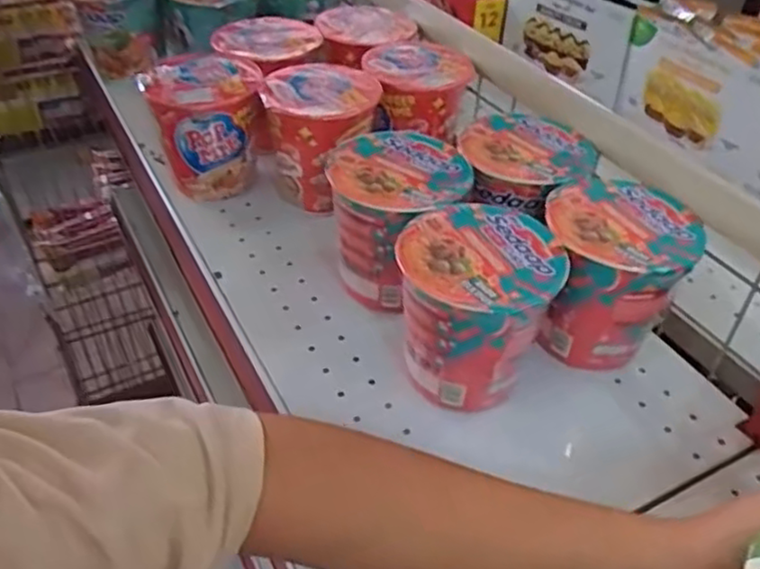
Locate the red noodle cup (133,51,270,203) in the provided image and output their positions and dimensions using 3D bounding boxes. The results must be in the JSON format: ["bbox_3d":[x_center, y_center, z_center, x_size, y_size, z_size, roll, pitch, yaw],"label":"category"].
[{"bbox_3d":[-0.155,-0.143,0.642,0.096,0.103,0.100,-3,41,-5],"label":"red noodle cup"}]

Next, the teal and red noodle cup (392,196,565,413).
[{"bbox_3d":[0.064,0.023,0.483,0.099,0.116,0.101,1,41,-1],"label":"teal and red noodle cup"}]

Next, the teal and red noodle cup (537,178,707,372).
[{"bbox_3d":[0.167,-0.001,0.517,0.097,0.113,0.095,8,41,7],"label":"teal and red noodle cup"}]

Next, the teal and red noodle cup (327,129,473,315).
[{"bbox_3d":[0.016,-0.042,0.541,0.100,0.109,0.111,-19,45,-22],"label":"teal and red noodle cup"}]

